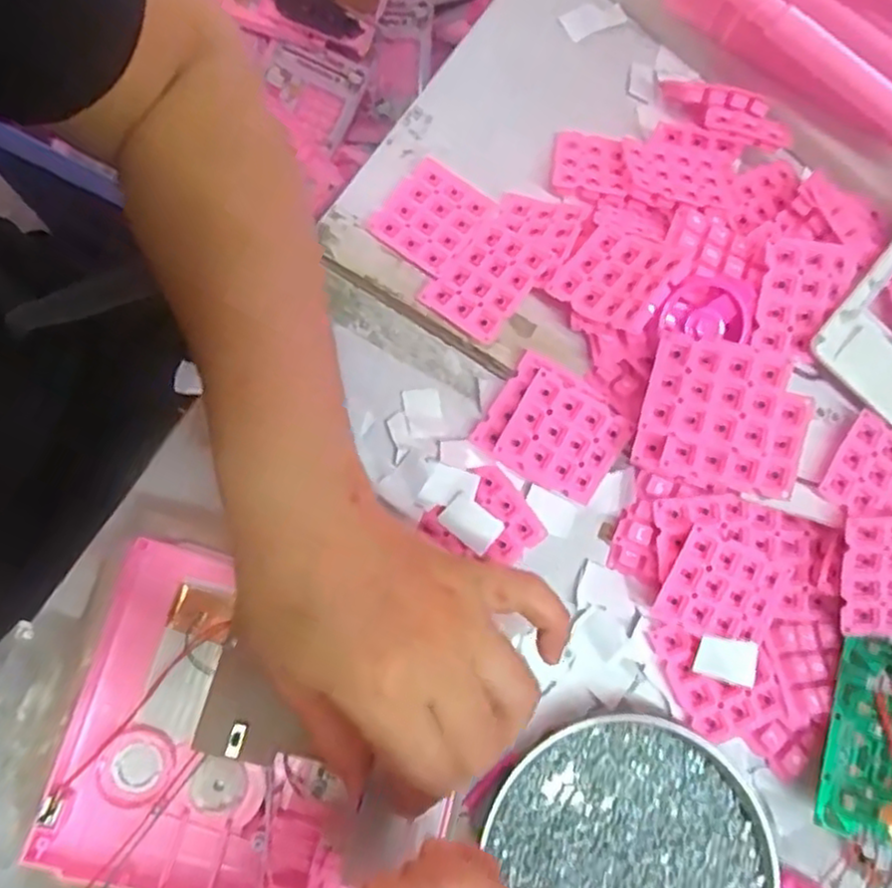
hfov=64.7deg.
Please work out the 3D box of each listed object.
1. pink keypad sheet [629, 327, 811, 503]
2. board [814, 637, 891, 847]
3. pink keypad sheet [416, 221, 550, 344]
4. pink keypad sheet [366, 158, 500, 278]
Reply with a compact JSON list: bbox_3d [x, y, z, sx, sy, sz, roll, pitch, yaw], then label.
[{"bbox_3d":[0.131,-0.012,0.335,0.073,0.015,0.066,15,96,17],"label":"pink keypad sheet"},{"bbox_3d":[0.214,0.139,0.328,0.062,0.014,0.093,19,75,0],"label":"board"},{"bbox_3d":[0.022,-0.088,0.376,0.049,0.007,0.060,36,83,27],"label":"pink keypad sheet"},{"bbox_3d":[-0.008,-0.127,0.390,0.050,0.005,0.057,38,76,5],"label":"pink keypad sheet"}]

